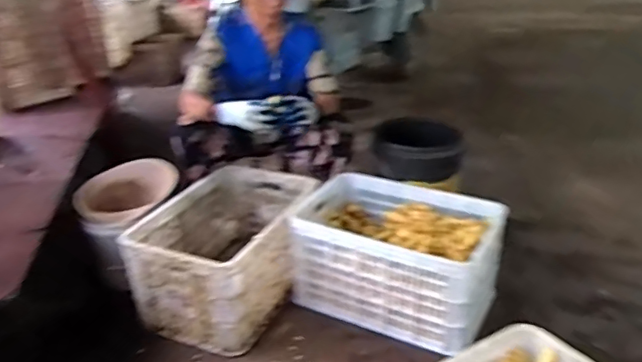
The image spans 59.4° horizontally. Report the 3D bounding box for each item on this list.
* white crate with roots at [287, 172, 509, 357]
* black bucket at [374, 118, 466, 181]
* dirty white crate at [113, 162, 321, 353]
[{"bbox_3d":[0.220,0.206,1.625,0.533,0.263,0.394,13,29,29],"label":"white crate with roots"},{"bbox_3d":[0.317,-0.105,1.839,0.292,0.147,0.271,5,26,14],"label":"black bucket"},{"bbox_3d":[-0.268,0.197,1.668,0.376,0.268,0.547,7,26,19],"label":"dirty white crate"}]

